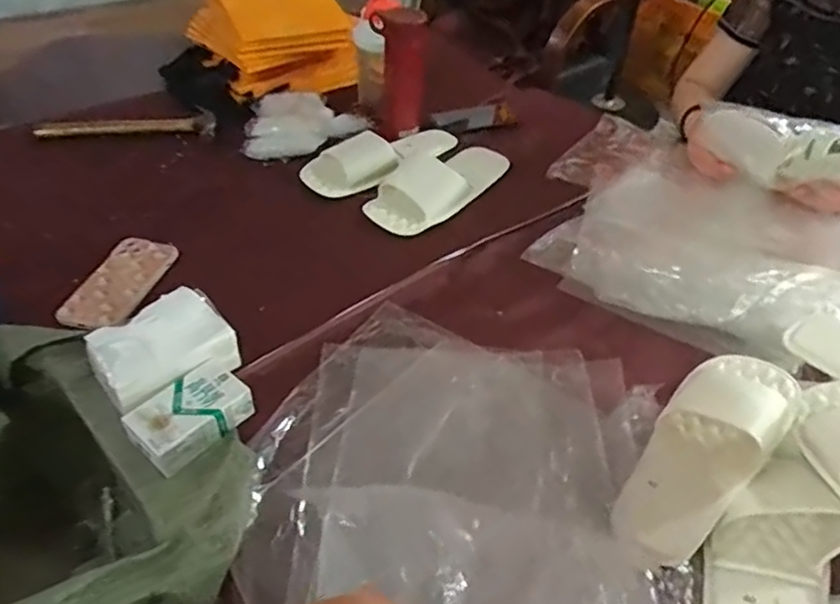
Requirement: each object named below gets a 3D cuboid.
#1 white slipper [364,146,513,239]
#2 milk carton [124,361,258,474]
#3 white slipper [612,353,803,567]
[{"bbox_3d":[0.030,-0.193,1.021,0.124,0.053,0.267,29,49,26],"label":"white slipper"},{"bbox_3d":[-0.234,0.115,0.660,0.068,0.037,0.113,30,49,26],"label":"milk carton"},{"bbox_3d":[0.272,0.139,0.619,0.102,0.048,0.241,33,71,29],"label":"white slipper"}]

